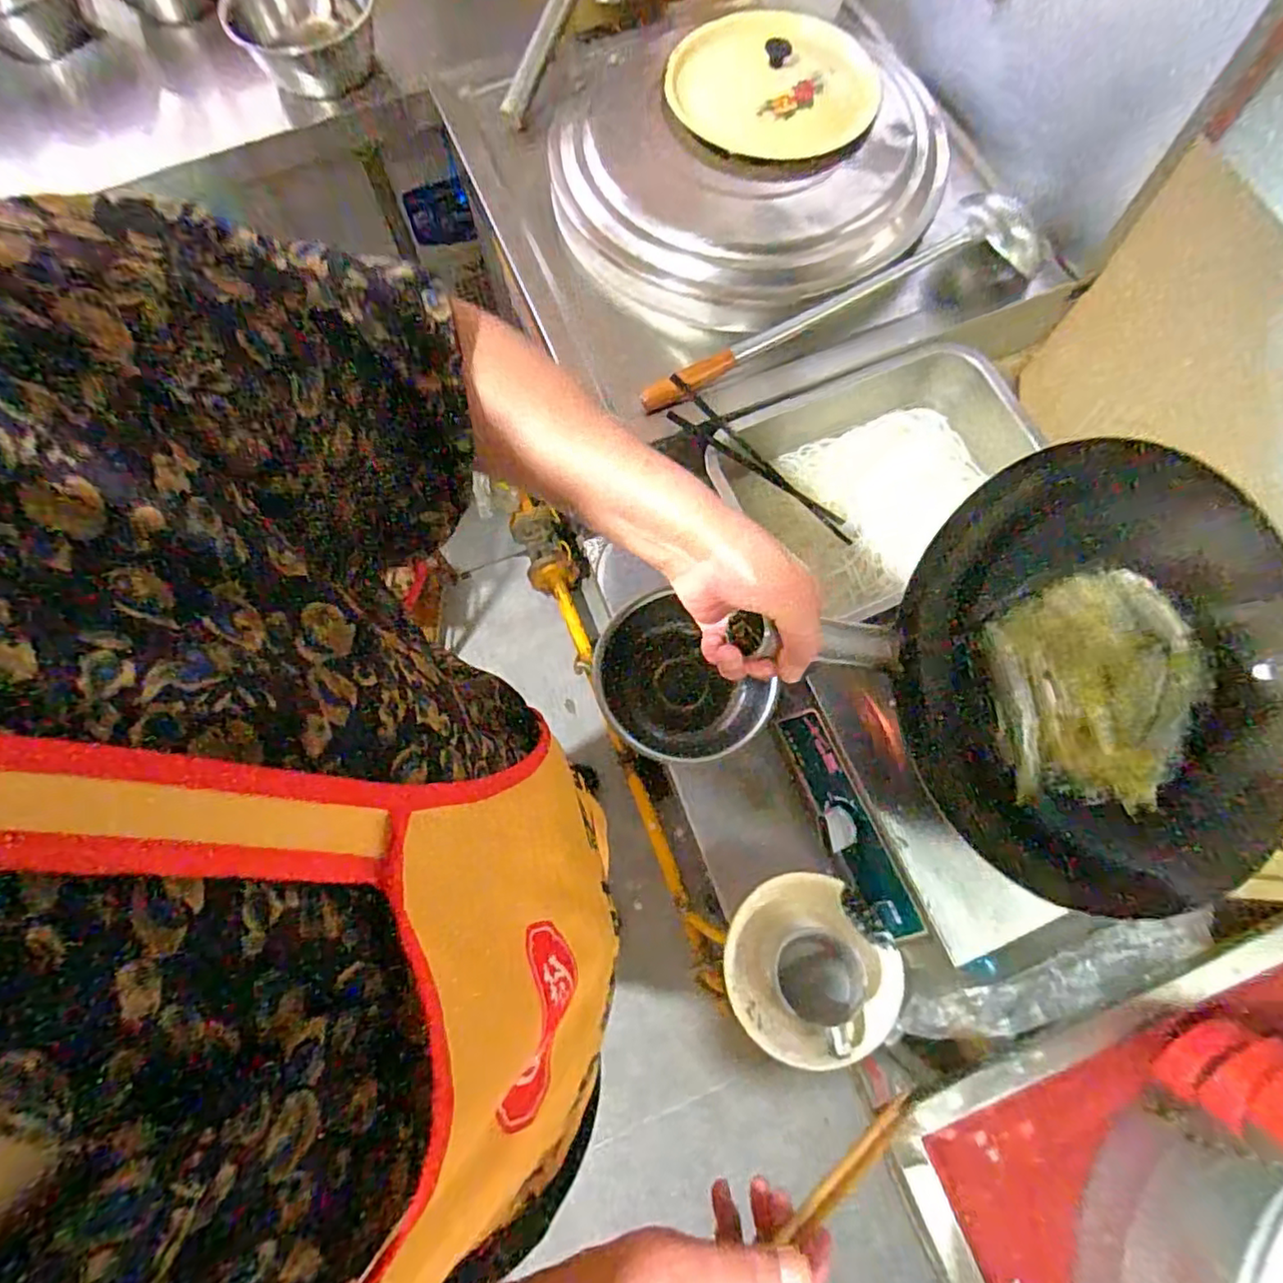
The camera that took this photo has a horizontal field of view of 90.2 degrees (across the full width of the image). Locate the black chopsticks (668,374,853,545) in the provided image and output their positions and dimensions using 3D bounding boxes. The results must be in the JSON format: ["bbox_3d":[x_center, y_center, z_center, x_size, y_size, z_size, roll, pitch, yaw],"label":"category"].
[{"bbox_3d":[0.137,-0.200,0.733,0.273,0.030,0.026,32,75,-17],"label":"black chopsticks"}]

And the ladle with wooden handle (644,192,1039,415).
[{"bbox_3d":[0.233,-0.369,0.710,0.504,0.051,0.097,-28,75,-7],"label":"ladle with wooden handle"}]

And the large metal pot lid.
[{"bbox_3d":[0.118,-0.583,0.777,0.460,0.065,0.441,0,73,1],"label":"large metal pot lid"}]

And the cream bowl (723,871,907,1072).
[{"bbox_3d":[0.166,0.333,0.644,0.155,0.072,0.168,0,73,1],"label":"cream bowl"}]

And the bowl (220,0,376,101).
[{"bbox_3d":[-0.461,-0.837,0.872,0.196,0.068,0.203,-18,74,-5],"label":"bowl"}]

